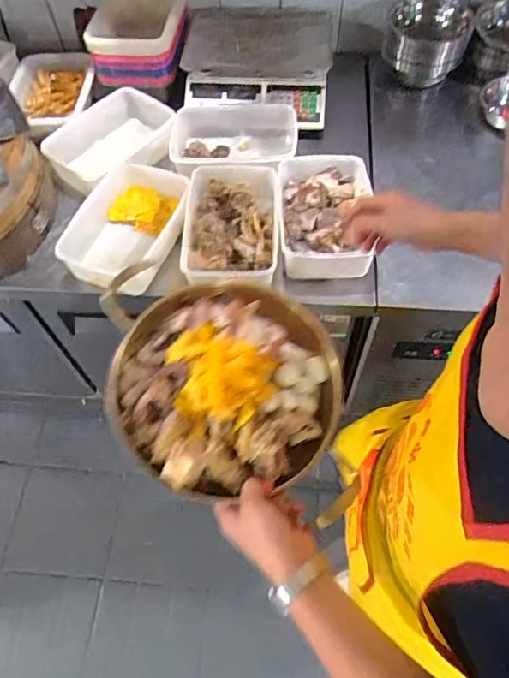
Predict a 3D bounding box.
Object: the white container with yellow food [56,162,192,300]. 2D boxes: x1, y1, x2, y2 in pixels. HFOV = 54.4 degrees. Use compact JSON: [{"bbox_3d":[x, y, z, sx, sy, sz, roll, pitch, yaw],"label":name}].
[{"bbox_3d":[-0.243,-0.215,0.956,0.185,0.090,0.264,15,66,11],"label":"white container with yellow food"}]

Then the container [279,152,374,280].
[{"bbox_3d":[0.133,-0.242,0.945,0.168,0.063,0.256,1,64,4],"label":"container"}]

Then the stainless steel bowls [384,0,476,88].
[{"bbox_3d":[0.394,-0.687,1.136,0.178,0.110,0.166,-1,64,3],"label":"stainless steel bowls"}]

